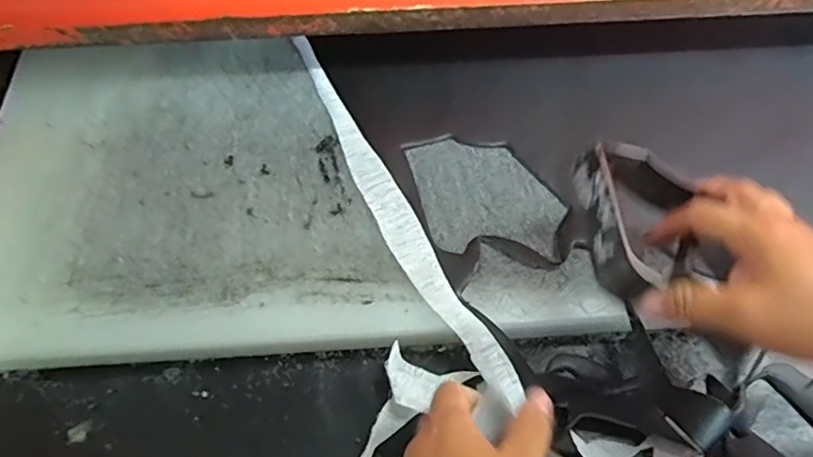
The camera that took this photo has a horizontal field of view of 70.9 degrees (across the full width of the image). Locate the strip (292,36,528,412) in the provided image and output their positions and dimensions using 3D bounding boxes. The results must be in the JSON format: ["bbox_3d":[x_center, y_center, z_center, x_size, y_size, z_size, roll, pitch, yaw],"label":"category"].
[{"bbox_3d":[-0.017,-0.023,0.453,0.032,0.011,0.359,-26,66,-12],"label":"strip"}]

